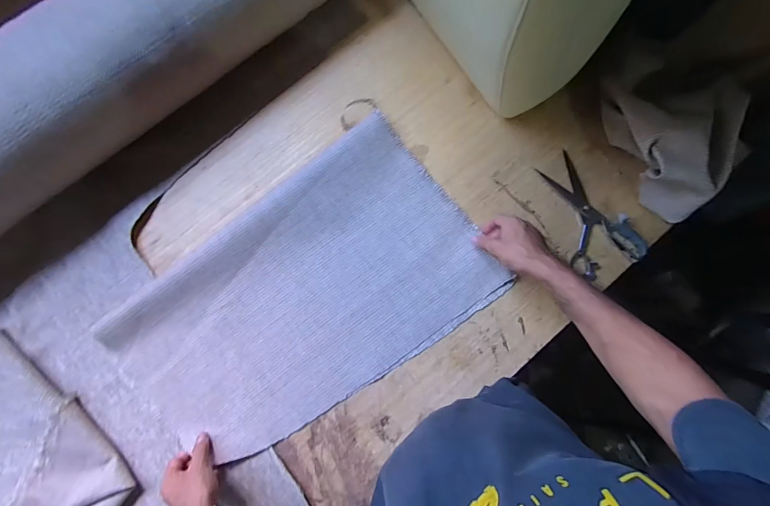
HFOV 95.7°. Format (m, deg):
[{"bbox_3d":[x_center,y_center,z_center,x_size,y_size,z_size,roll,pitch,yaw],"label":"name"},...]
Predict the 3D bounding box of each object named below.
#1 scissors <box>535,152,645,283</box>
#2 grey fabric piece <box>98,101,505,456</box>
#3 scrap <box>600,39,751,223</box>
[{"bbox_3d":[0.377,-0.078,0.639,0.134,0.033,0.223,-21,82,-3],"label":"scissors"},{"bbox_3d":[-0.129,0.073,0.616,0.599,0.018,0.382,-37,86,-6],"label":"grey fabric piece"},{"bbox_3d":[0.487,-0.201,0.606,0.167,0.129,0.280,-2,82,0],"label":"scrap"}]

